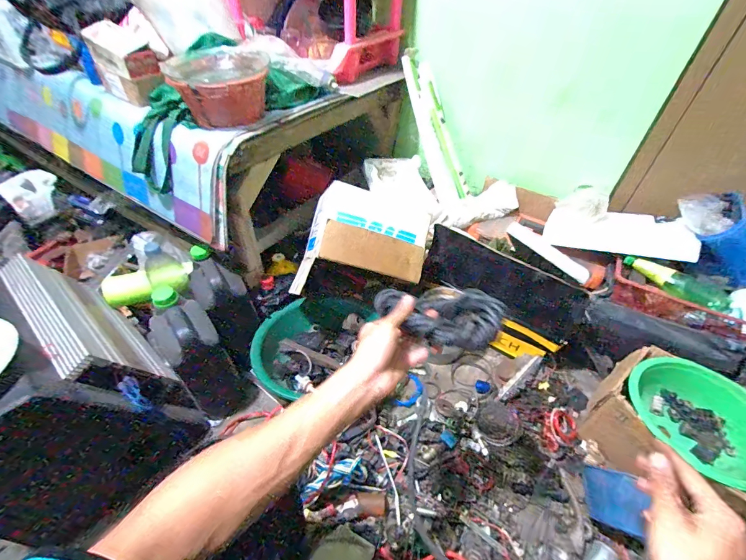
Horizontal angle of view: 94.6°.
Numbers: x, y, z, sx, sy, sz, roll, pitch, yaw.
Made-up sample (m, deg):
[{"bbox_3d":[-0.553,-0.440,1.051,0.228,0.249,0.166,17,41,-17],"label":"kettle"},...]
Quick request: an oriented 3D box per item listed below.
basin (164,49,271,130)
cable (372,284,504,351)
[{"bbox_3d":[-0.314,-0.397,0.717,0.188,0.099,0.197,-7,45,-9],"label":"basin"},{"bbox_3d":[0.084,0.038,0.448,0.156,0.031,0.083,15,46,12],"label":"cable"}]

